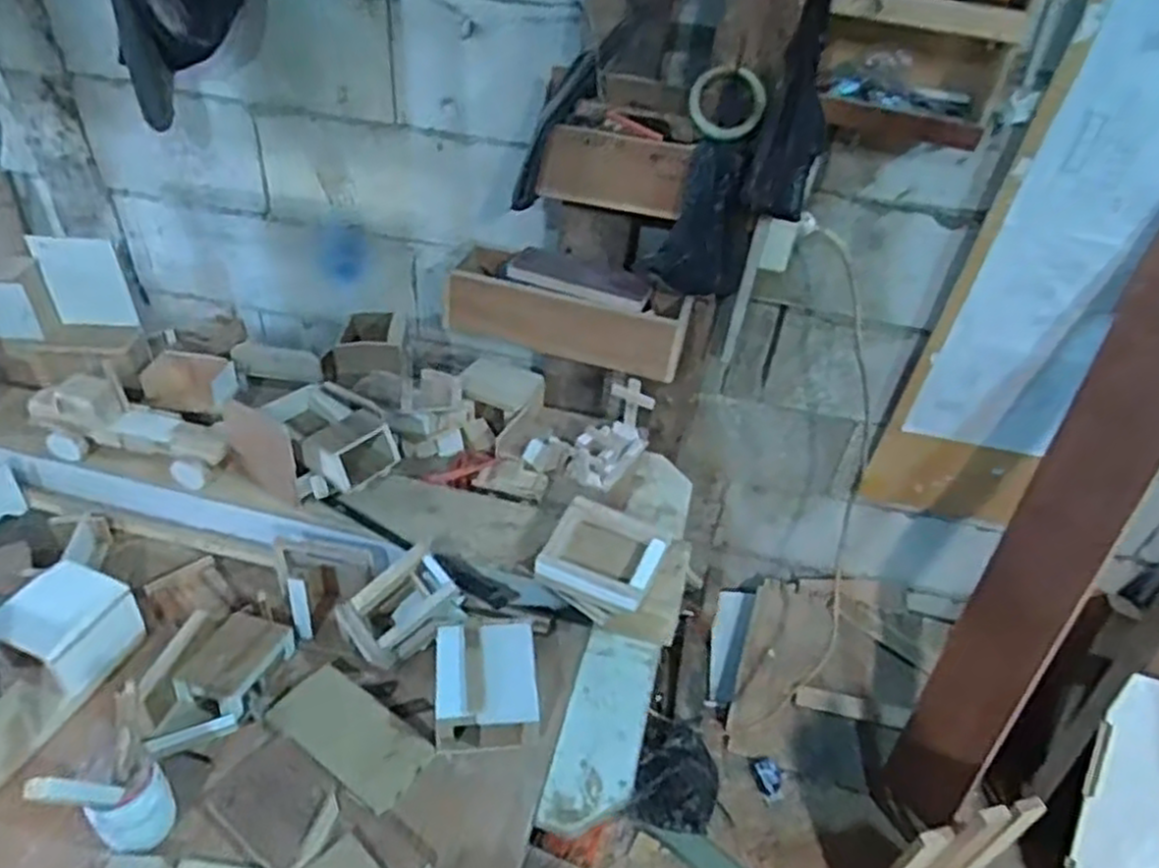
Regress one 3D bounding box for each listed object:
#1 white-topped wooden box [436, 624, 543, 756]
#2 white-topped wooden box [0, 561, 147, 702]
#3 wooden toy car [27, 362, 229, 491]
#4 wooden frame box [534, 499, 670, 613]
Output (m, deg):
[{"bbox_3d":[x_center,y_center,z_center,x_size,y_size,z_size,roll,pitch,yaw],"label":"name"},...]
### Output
[{"bbox_3d":[-0.101,0.274,0.826,0.105,0.075,0.116,-1,40,-9],"label":"white-topped wooden box"},{"bbox_3d":[-0.560,0.216,0.833,0.113,0.073,0.111,20,41,16],"label":"white-topped wooden box"},{"bbox_3d":[-0.595,-0.007,0.998,0.271,0.102,0.084,13,39,8],"label":"wooden toy car"},{"bbox_3d":[0.027,0.146,0.909,0.135,0.042,0.118,18,40,13],"label":"wooden frame box"}]

